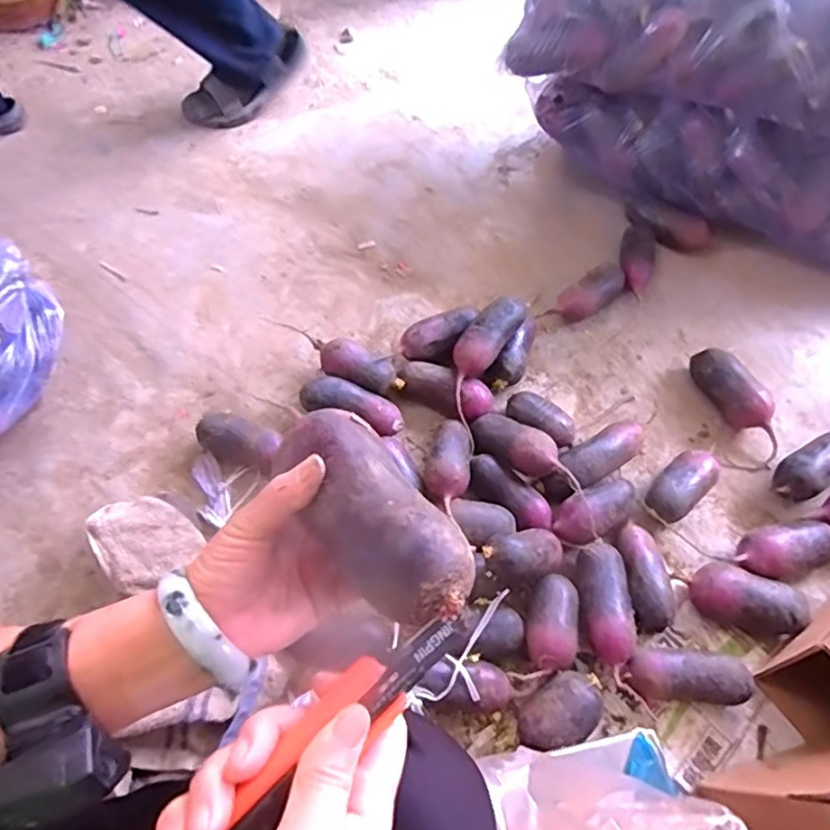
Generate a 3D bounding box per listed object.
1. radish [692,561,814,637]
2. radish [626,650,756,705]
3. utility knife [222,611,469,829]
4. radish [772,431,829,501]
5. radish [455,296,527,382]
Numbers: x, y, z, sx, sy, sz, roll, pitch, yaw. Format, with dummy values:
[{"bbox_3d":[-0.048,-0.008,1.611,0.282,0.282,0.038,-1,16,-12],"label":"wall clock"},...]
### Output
[{"bbox_3d":[0.396,0.221,0.741,0.125,0.062,0.069,13,62,6],"label":"radish"},{"bbox_3d":[0.307,0.297,0.698,0.132,0.052,0.054,6,62,2],"label":"radish"},{"bbox_3d":[-0.049,0.142,0.244,0.176,0.015,0.027,-39,69,-20],"label":"utility knife"},{"bbox_3d":[0.557,0.064,0.840,0.178,0.052,0.058,-28,66,-15],"label":"radish"},{"bbox_3d":[0.103,-0.110,0.861,0.053,0.060,0.136,36,65,16],"label":"radish"}]

